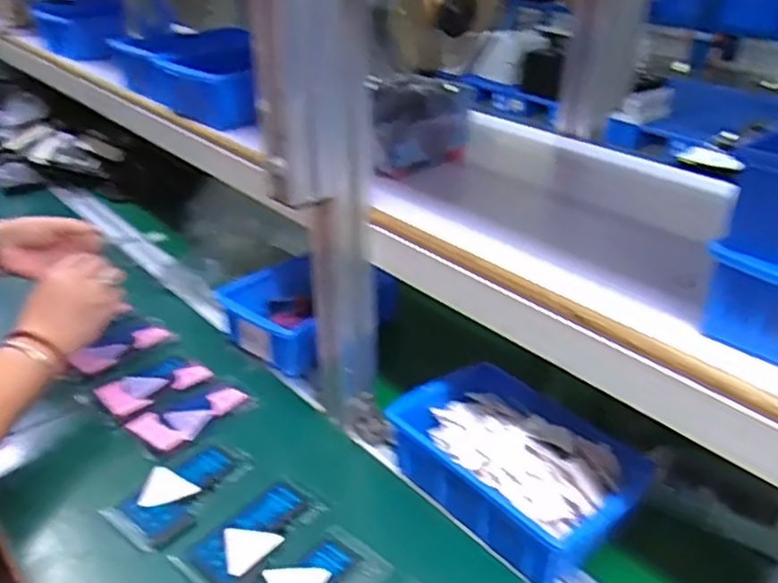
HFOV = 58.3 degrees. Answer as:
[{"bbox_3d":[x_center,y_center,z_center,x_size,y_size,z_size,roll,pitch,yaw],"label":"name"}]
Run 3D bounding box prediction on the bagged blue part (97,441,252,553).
[{"bbox_3d":[-0.186,0.178,0.632,0.072,0.012,0.124,21,35,32],"label":"bagged blue part"}]

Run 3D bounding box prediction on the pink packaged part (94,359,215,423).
[{"bbox_3d":[-0.259,0.098,0.769,0.112,0.018,0.072,-23,37,-35],"label":"pink packaged part"}]

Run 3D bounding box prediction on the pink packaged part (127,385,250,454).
[{"bbox_3d":[-0.200,0.129,0.715,0.117,0.013,0.053,-15,33,-25],"label":"pink packaged part"}]

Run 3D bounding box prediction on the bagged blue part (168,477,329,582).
[{"bbox_3d":[-0.113,0.205,0.586,0.067,0.011,0.119,22,36,33],"label":"bagged blue part"}]

